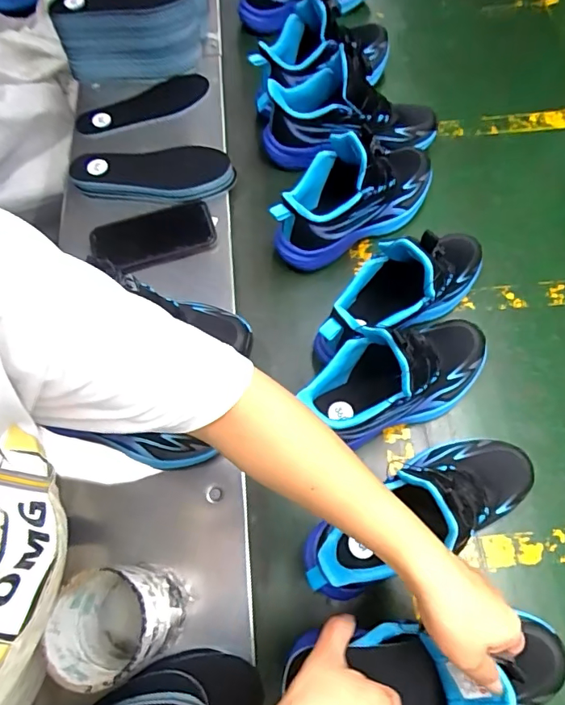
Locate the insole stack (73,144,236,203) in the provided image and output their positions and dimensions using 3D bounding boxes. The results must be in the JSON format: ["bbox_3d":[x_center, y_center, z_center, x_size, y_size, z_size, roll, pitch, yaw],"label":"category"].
[{"bbox_3d":[-0.181,-0.255,0.673,0.218,0.035,0.076,2,65,5],"label":"insole stack"}]

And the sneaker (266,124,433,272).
[{"bbox_3d":[0.093,-0.213,0.614,0.244,0.133,0.100,-31,68,-10],"label":"sneaker"}]

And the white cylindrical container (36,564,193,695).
[{"bbox_3d":[-0.140,0.235,0.416,0.084,0.113,0.075,-9,65,0],"label":"white cylindrical container"}]

